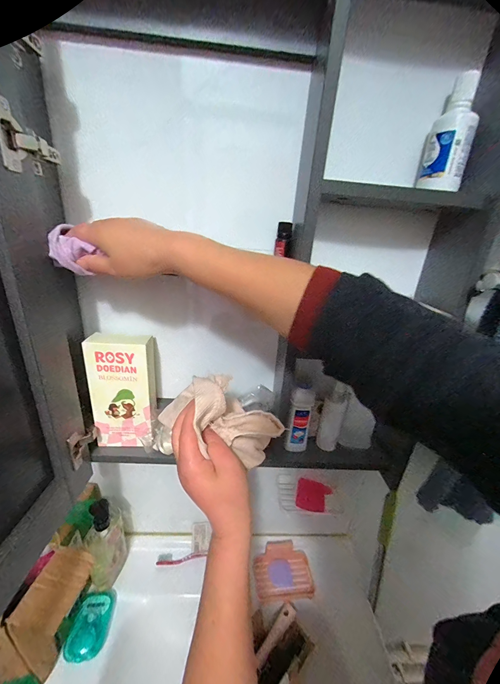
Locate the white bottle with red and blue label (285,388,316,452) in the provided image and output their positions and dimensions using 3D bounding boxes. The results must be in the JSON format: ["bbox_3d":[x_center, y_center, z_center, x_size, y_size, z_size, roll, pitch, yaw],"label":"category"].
[{"bbox_3d":[0.088,0.139,0.479,0.036,0.120,0.025,10,22,13],"label":"white bottle with red and blue label"}]

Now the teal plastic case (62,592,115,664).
[{"bbox_3d":[-0.298,0.532,0.514,0.063,0.028,0.094,4,22,-3],"label":"teal plastic case"}]

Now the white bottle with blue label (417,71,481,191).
[{"bbox_3d":[0.254,-0.257,0.346,0.050,0.108,0.053,16,24,26],"label":"white bottle with blue label"}]

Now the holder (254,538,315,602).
[{"bbox_3d":[0.074,0.513,0.617,0.126,0.029,0.105,1,22,-10],"label":"holder"}]

